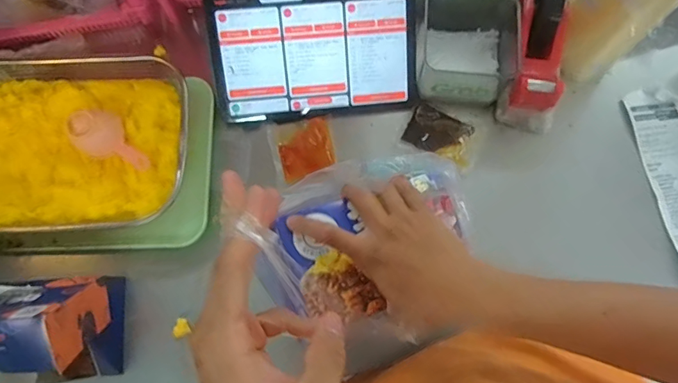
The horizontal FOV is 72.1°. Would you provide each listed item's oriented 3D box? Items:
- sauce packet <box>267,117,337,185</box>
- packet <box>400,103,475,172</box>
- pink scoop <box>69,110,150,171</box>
[{"bbox_3d":[-0.045,-0.054,0.593,0.075,0.005,0.076,-13,75,-5],"label":"sauce packet"},{"bbox_3d":[0.131,-0.072,0.598,0.089,0.014,0.057,30,76,7],"label":"packet"},{"bbox_3d":[-0.253,-0.054,0.514,0.082,0.041,0.050,38,77,9],"label":"pink scoop"}]

